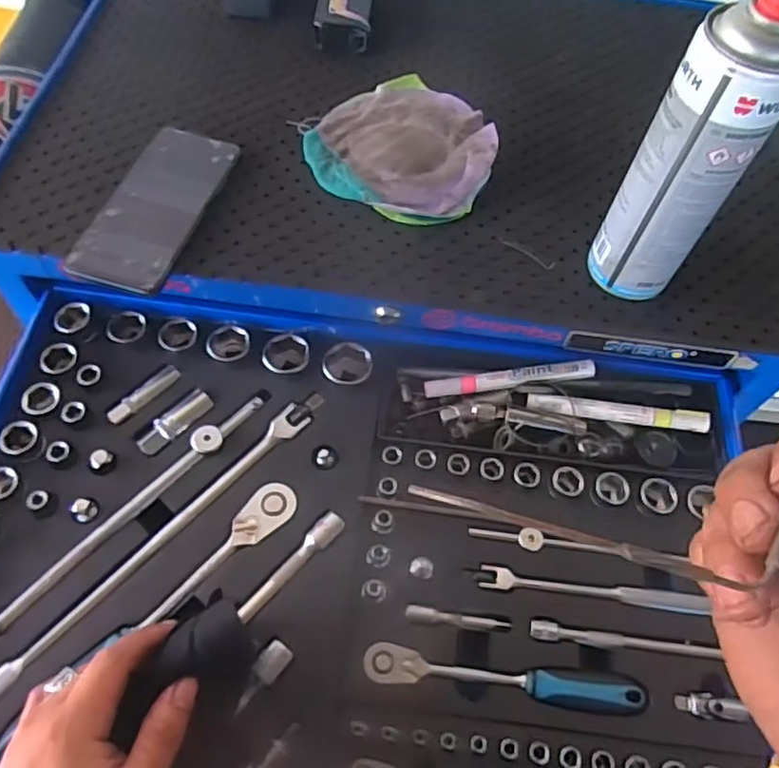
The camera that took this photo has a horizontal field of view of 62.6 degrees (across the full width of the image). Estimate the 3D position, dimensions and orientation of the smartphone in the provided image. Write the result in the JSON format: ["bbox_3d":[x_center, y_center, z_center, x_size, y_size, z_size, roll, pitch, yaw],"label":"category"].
[{"bbox_3d":[-0.180,-0.140,0.500,0.070,0.014,0.164,14,59,5],"label":"smartphone"}]

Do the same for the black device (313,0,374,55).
[{"bbox_3d":[-0.042,-0.377,0.635,0.053,0.027,0.114,6,58,0],"label":"black device"}]

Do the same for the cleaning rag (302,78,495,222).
[{"bbox_3d":[0.018,-0.210,0.550,0.152,0.027,0.155,26,61,12],"label":"cleaning rag"}]

